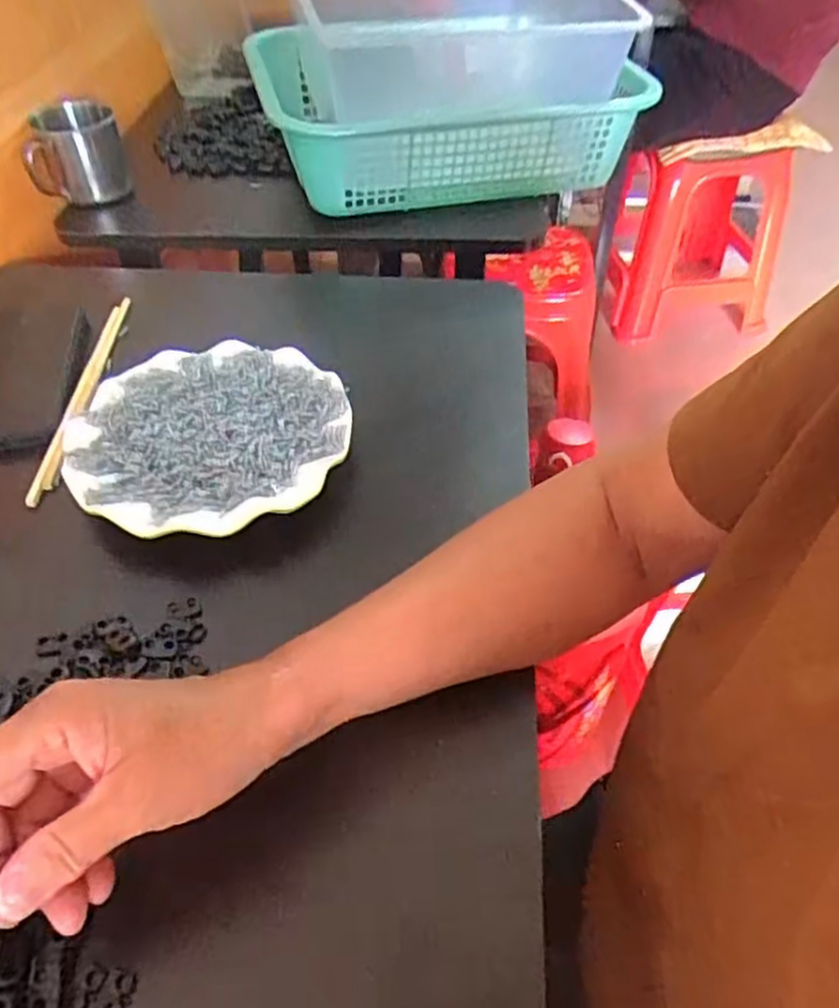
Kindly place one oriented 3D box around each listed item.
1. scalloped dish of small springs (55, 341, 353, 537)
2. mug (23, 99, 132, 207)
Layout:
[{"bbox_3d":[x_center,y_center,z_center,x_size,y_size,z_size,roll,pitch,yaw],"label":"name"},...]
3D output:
[{"bbox_3d":[-0.139,-0.045,0.500,0.179,0.026,0.172,0,47,0],"label":"scalloped dish of small springs"},{"bbox_3d":[-0.356,-0.366,0.778,0.092,0.084,0.075,-12,48,-10],"label":"mug"}]

